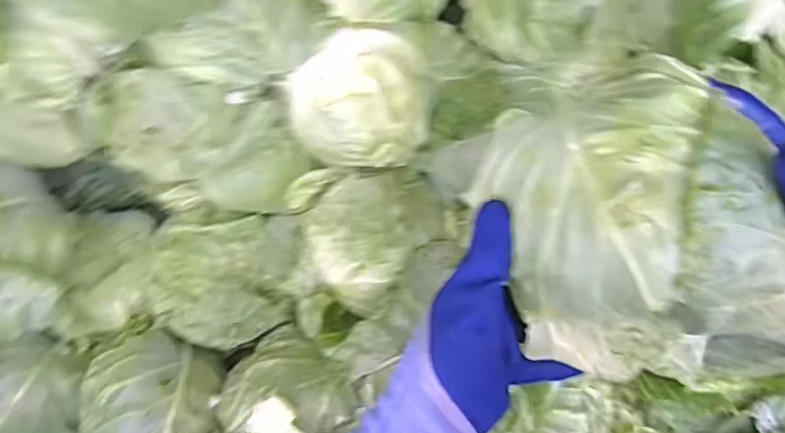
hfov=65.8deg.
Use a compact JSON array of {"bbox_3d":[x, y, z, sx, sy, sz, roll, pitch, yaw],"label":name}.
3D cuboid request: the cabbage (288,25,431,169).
[{"bbox_3d":[-0.032,-0.116,0.611,0.138,0.100,0.122,6,84,-4],"label":"cabbage"}]

